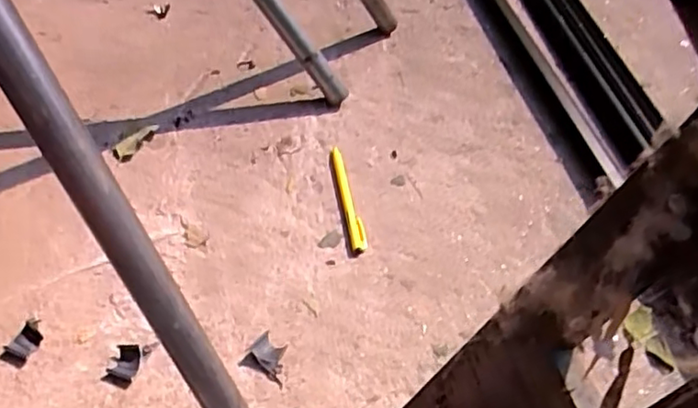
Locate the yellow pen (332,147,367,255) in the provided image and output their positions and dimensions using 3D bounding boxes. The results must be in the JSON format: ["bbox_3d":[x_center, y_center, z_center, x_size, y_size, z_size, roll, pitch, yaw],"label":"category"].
[{"bbox_3d":[-0.001,-0.007,0.616,0.015,0.009,0.131,-6,51,-9],"label":"yellow pen"}]

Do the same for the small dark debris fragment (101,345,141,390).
[{"bbox_3d":[-0.176,0.125,0.494,0.023,0.011,0.033,14,51,7],"label":"small dark debris fragment"}]

